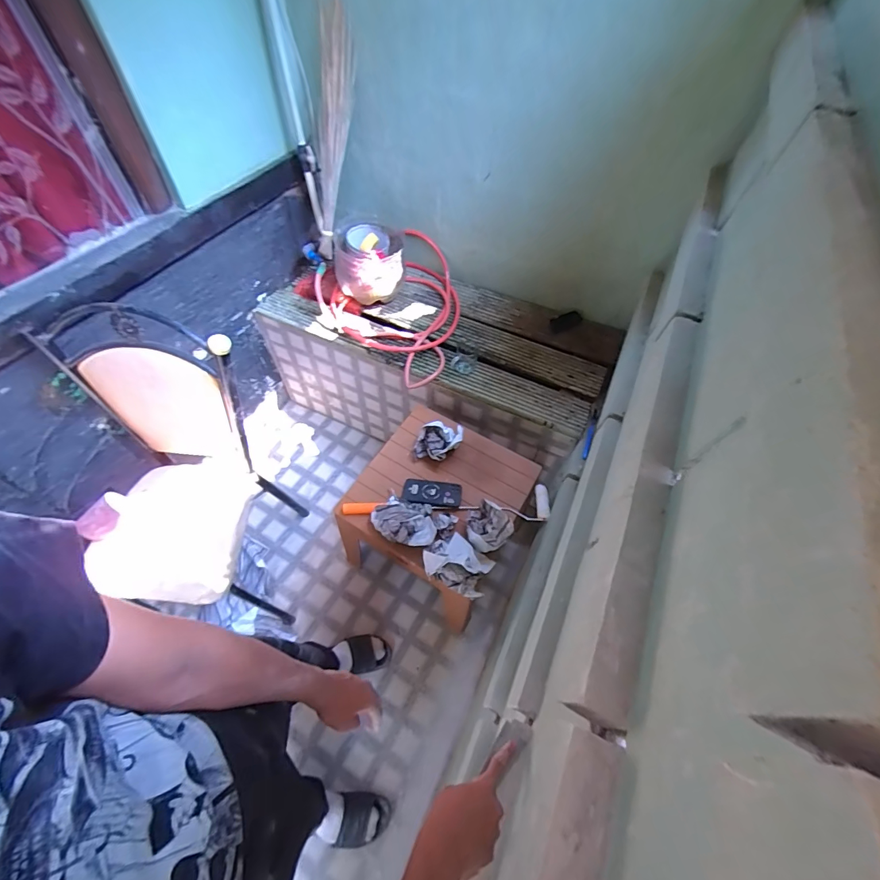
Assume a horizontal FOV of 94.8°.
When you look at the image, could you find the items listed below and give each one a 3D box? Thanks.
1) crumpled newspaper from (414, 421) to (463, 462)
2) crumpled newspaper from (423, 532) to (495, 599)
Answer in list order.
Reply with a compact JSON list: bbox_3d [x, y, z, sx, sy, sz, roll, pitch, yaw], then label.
[{"bbox_3d":[-0.005,0.007,1.237,0.142,0.089,0.106,5,57,0],"label":"crumpled newspaper"},{"bbox_3d":[0.045,0.311,1.028,0.172,0.087,0.124,23,59,11],"label":"crumpled newspaper"}]

